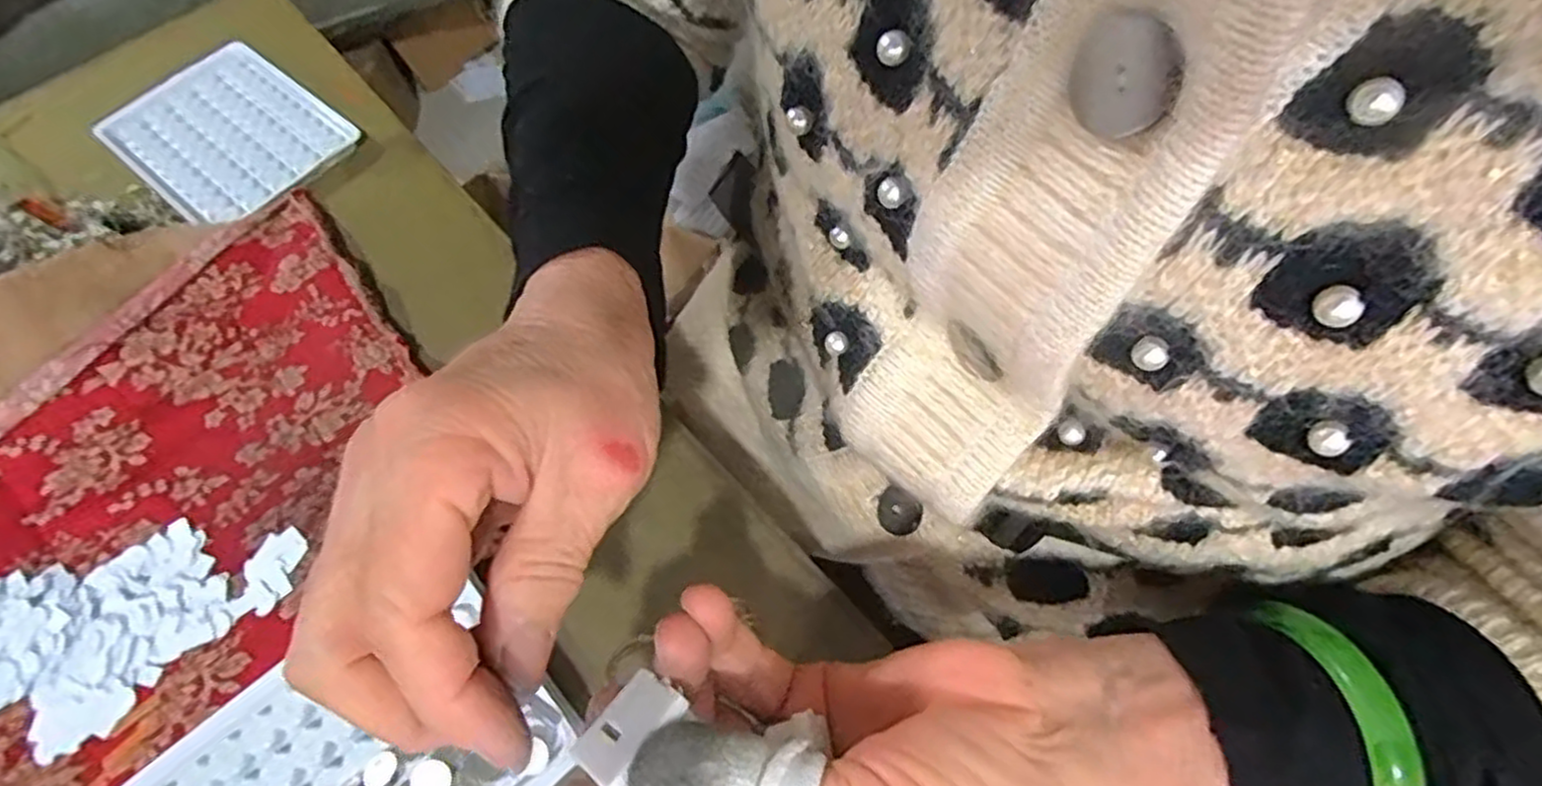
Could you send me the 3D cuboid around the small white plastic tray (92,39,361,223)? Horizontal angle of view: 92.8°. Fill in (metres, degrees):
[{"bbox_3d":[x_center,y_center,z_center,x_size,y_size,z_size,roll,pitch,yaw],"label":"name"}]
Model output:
[{"bbox_3d":[-0.305,-0.147,0.414,0.130,0.010,0.096,33,67,20],"label":"small white plastic tray"}]

